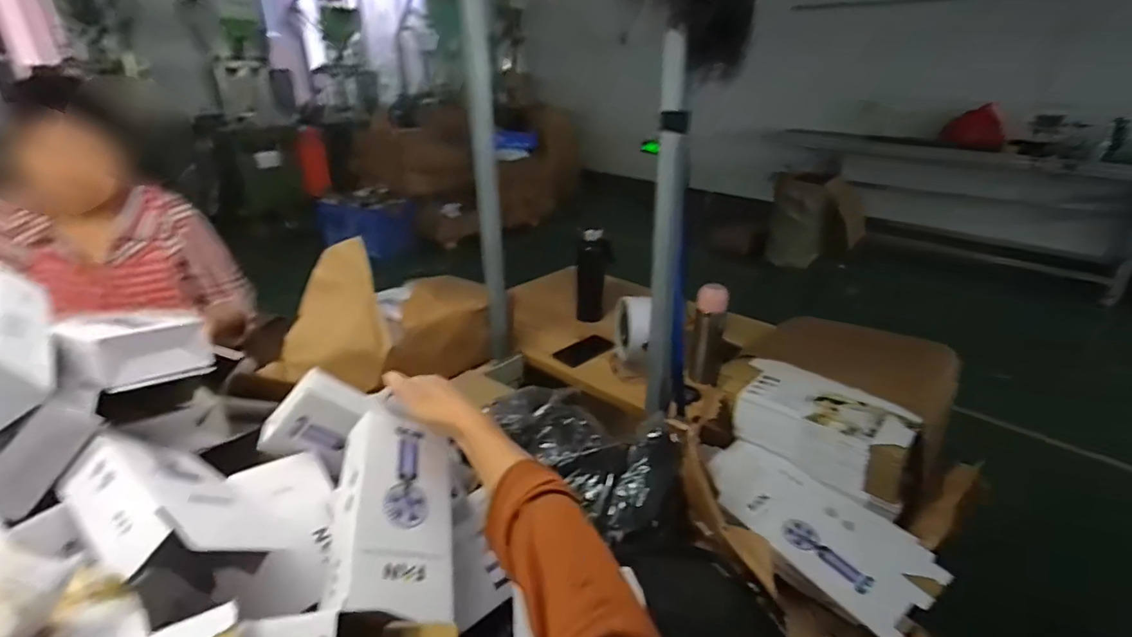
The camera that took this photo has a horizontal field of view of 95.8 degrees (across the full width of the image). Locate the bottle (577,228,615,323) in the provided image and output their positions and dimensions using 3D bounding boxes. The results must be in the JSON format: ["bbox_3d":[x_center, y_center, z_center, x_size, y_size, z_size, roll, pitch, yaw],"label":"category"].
[{"bbox_3d":[0.073,-0.110,1.412,0.083,0.271,0.070,2,25,-3],"label":"bottle"}]

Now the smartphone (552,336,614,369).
[{"bbox_3d":[0.050,0.080,1.307,0.158,0.006,0.091,-24,33,-35],"label":"smartphone"}]

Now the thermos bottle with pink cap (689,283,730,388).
[{"bbox_3d":[0.309,0.038,1.110,0.061,0.214,0.077,6,25,6],"label":"thermos bottle with pink cap"}]

